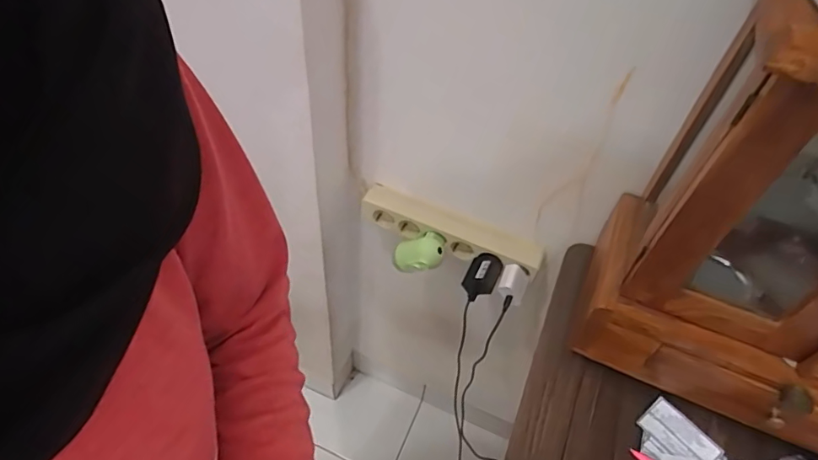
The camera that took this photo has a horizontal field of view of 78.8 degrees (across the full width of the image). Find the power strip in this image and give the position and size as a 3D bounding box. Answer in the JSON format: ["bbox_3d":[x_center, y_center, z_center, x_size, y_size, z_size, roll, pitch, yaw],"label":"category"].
[{"bbox_3d":[0.058,0.004,0.789,0.298,0.057,0.048,21,50,13],"label":"power strip"}]

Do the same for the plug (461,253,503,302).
[{"bbox_3d":[0.107,0.067,0.730,0.045,0.033,0.068,22,50,13],"label":"plug"}]

